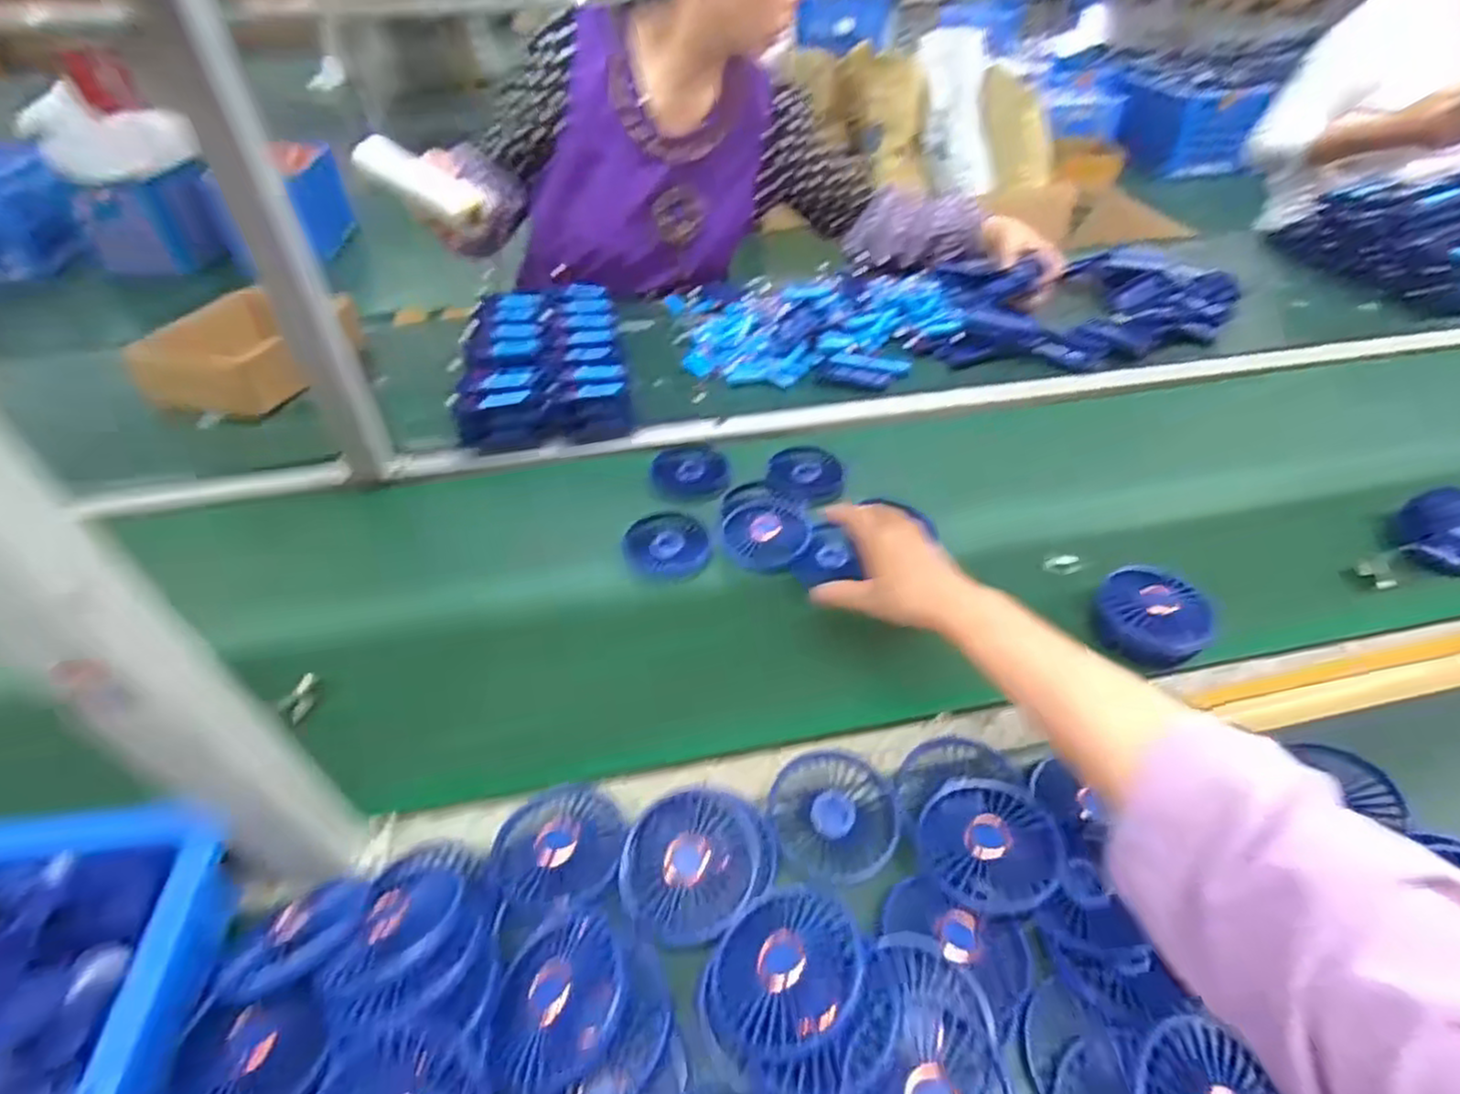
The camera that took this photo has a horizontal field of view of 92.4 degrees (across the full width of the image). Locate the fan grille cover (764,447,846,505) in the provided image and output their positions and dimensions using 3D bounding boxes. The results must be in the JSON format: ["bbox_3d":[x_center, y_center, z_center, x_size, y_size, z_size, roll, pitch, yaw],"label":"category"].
[{"bbox_3d":[0.085,-0.078,0.763,0.087,0.023,0.076,-32,51,-28],"label":"fan grille cover"}]

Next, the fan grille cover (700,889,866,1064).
[{"bbox_3d":[0.028,0.235,0.392,0.090,0.019,0.081,-12,42,19],"label":"fan grille cover"}]

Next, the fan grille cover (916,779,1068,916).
[{"bbox_3d":[0.170,0.196,0.462,0.084,0.027,0.090,-9,44,-8],"label":"fan grille cover"}]

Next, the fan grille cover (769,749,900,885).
[{"bbox_3d":[0.074,0.188,0.496,0.085,0.010,0.093,-10,44,-9],"label":"fan grille cover"}]

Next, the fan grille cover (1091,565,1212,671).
[{"bbox_3d":[0.365,0.057,0.606,0.087,0.037,0.089,28,51,28],"label":"fan grille cover"}]

